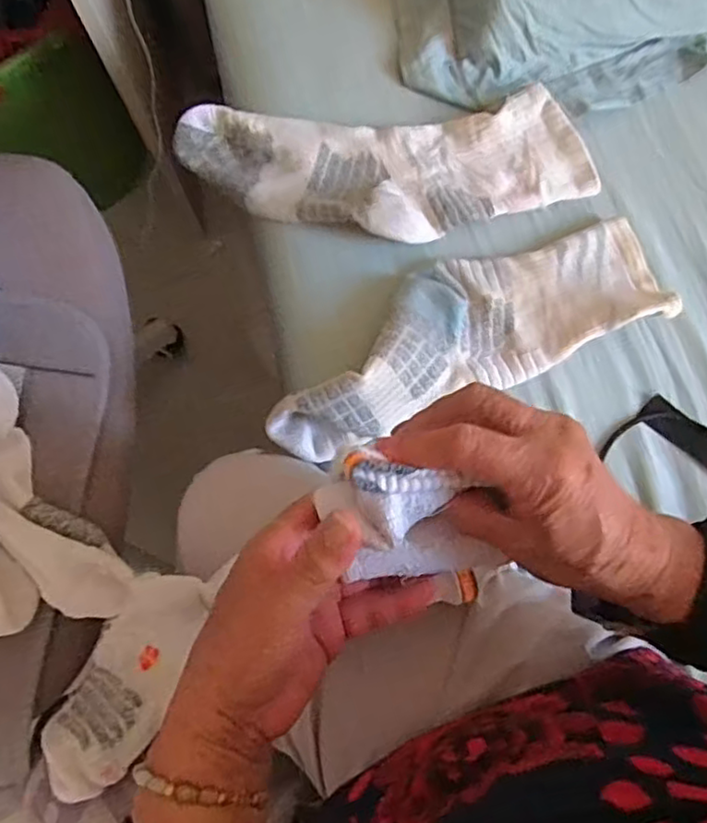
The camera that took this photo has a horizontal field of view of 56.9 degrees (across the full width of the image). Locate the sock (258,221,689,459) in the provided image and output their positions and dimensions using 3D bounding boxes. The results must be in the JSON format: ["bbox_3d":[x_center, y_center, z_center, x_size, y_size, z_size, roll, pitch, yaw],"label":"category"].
[{"bbox_3d":[0.089,-0.068,0.509,0.331,0.059,0.107,-23,76,-4],"label":"sock"}]

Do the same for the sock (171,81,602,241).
[{"bbox_3d":[0.029,-0.205,0.556,0.343,0.043,0.127,-5,74,-2],"label":"sock"}]

